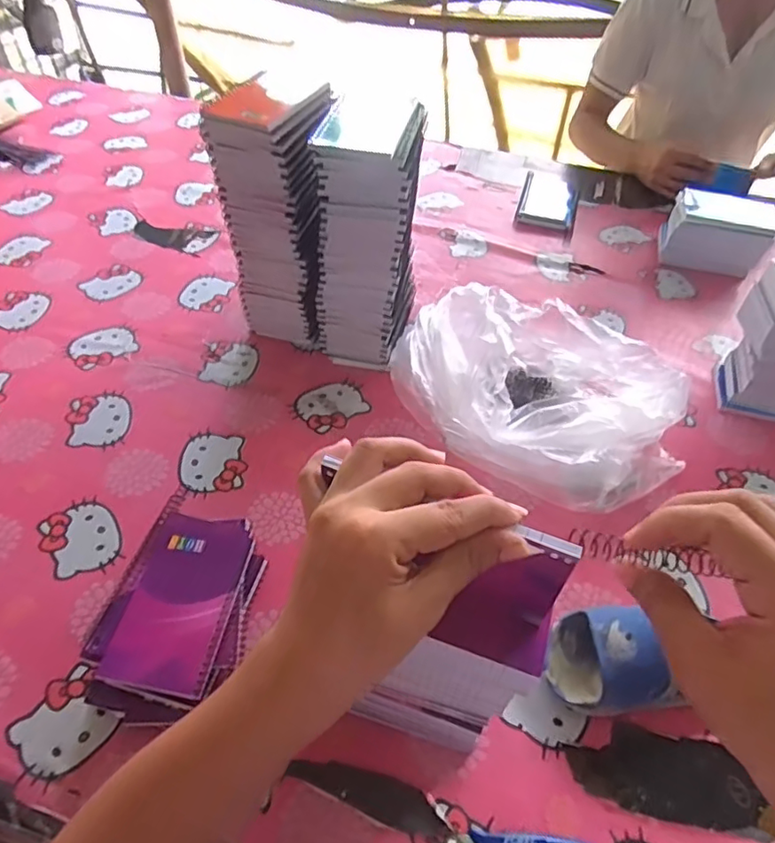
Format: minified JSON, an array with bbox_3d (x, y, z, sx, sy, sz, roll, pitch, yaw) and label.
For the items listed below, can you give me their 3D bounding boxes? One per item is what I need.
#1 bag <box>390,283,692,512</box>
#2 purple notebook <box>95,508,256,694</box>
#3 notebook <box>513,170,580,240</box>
[{"bbox_3d":[0.149,-0.040,0.644,0.294,0.127,0.201,35,57,24],"label":"bag"},{"bbox_3d":[-0.165,0.142,0.471,0.082,0.015,0.143,9,50,5],"label":"purple notebook"},{"bbox_3d":[0.286,-0.388,1.016,0.097,0.018,0.163,15,51,10],"label":"notebook"}]

